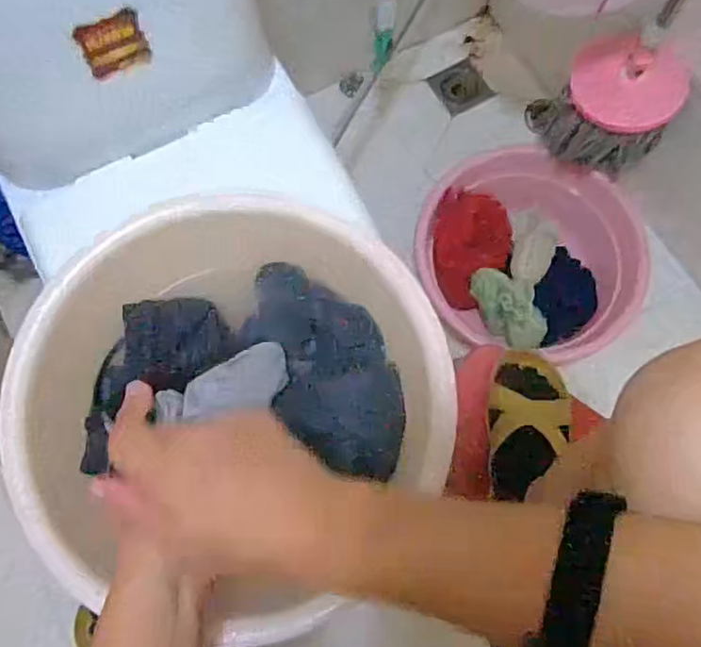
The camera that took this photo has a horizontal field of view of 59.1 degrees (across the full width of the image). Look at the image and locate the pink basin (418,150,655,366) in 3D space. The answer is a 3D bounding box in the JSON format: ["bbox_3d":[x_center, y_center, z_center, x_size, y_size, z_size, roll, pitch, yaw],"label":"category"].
[{"bbox_3d":[0.299,-0.128,1.055,0.357,0.118,0.346,0,74,0],"label":"pink basin"}]

